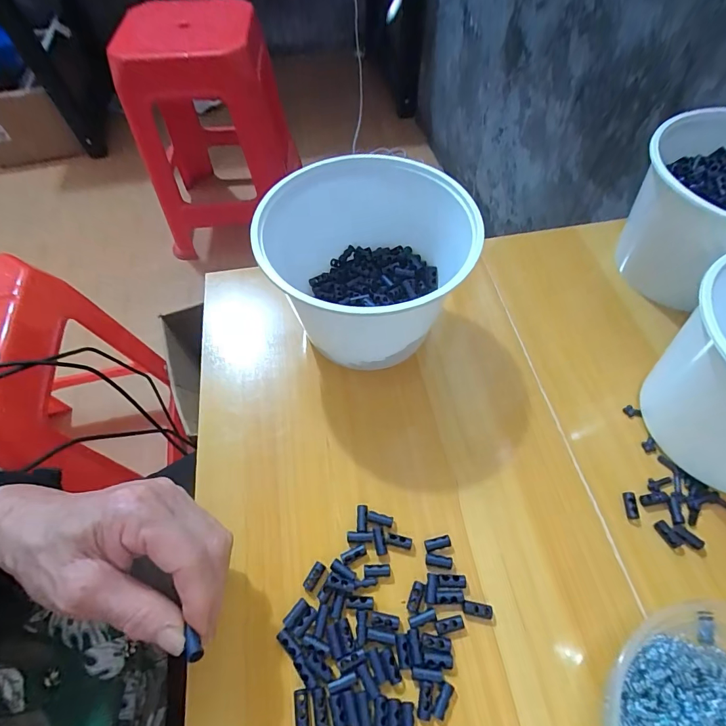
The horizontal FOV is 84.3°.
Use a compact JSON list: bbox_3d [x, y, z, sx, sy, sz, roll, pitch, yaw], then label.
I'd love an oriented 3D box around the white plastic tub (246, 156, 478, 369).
[{"bbox_3d":[0.010,-0.077,0.343,0.174,0.111,0.163,-1,59,1],"label":"white plastic tub"}]

